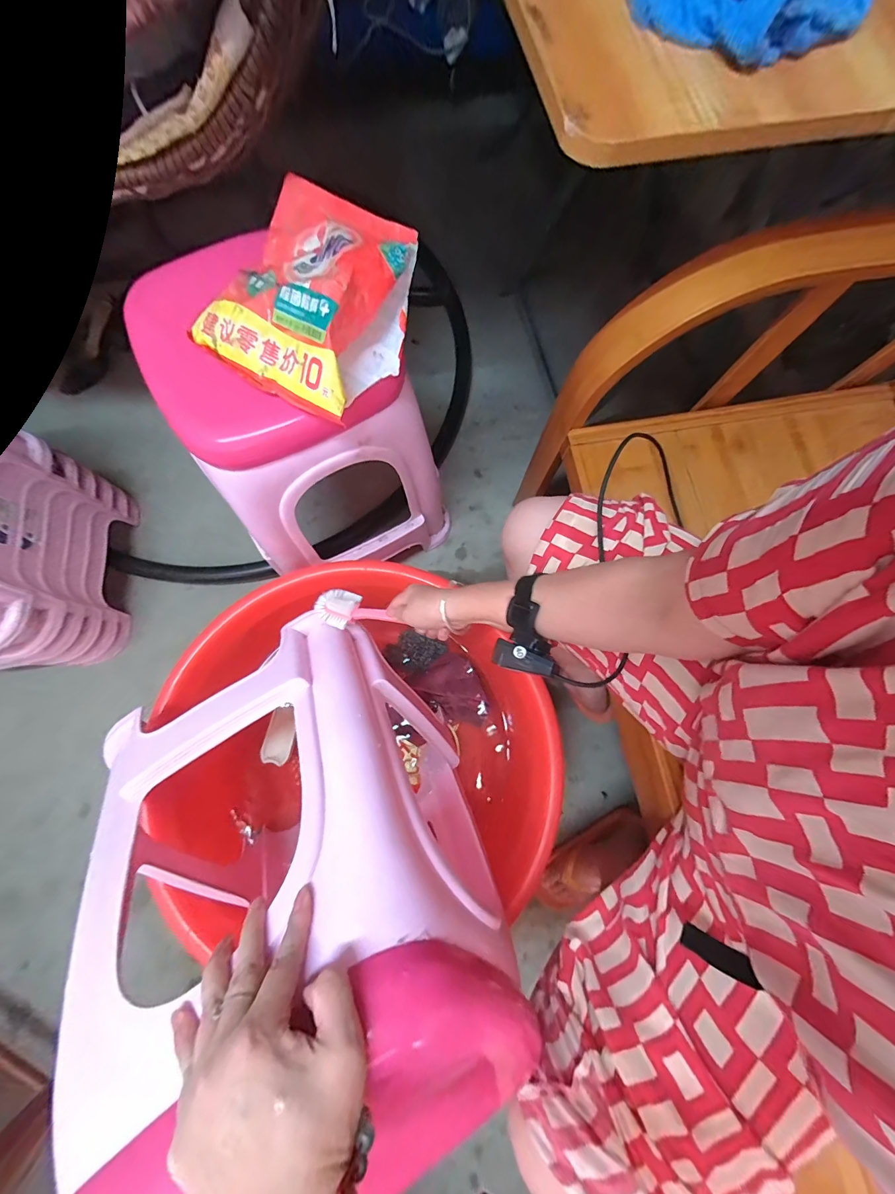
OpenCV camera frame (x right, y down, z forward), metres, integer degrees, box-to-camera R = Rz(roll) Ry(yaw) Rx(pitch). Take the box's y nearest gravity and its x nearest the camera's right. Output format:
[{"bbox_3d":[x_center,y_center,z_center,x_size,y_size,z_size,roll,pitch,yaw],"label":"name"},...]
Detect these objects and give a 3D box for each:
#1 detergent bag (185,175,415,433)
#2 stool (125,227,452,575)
[{"bbox_3d":[-0.148,-0.336,0.430,0.208,0.085,0.220,31,77,6],"label":"detergent bag"},{"bbox_3d":[-0.197,-0.245,0.676,0.355,0.478,0.291,-23,78,-7],"label":"stool"}]

